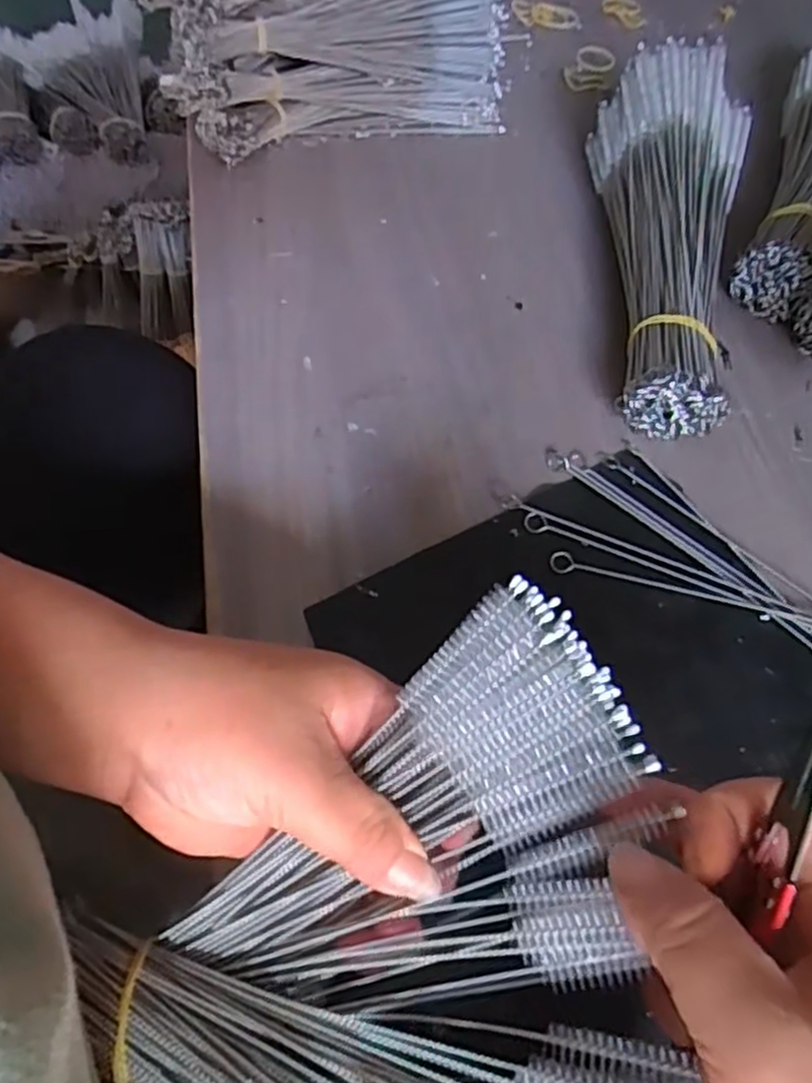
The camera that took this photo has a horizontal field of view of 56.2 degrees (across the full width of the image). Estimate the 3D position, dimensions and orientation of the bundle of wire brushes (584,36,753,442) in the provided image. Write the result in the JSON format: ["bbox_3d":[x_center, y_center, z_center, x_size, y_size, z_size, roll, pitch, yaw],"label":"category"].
[{"bbox_3d":[0.151,-0.172,0.425,0.081,0.086,0.229,8,59,2],"label":"bundle of wire brushes"}]

